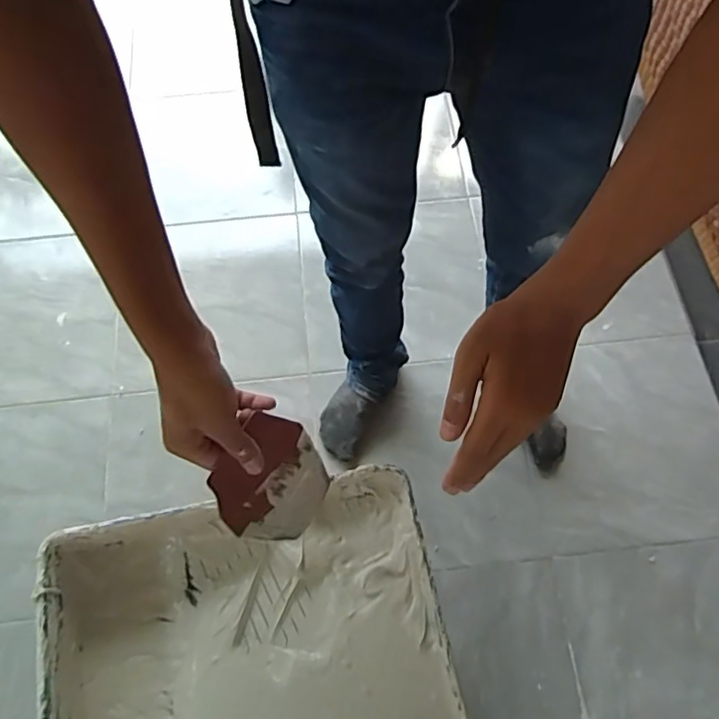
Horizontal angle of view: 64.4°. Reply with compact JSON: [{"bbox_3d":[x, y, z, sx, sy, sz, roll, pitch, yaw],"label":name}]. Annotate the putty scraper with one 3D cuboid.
[{"bbox_3d":[-0.071,0.102,0.474,0.095,0.006,0.096,2,86,-34],"label":"putty scraper"}]

